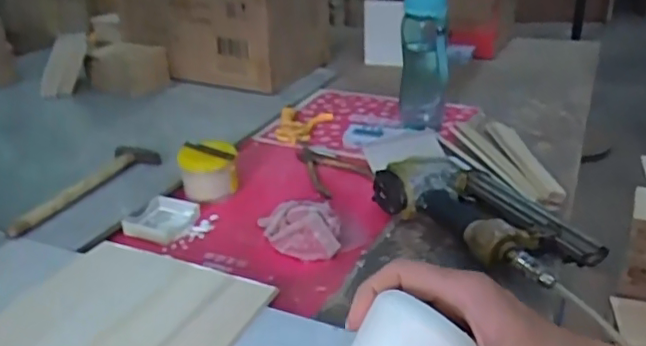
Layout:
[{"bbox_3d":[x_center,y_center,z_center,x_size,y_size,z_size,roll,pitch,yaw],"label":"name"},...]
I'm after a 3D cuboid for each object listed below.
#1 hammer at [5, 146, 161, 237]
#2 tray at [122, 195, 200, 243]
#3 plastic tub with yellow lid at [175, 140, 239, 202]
[{"bbox_3d":[-0.311,0.013,0.799,0.077,0.023,0.256,4,27,10],"label":"hammer"},{"bbox_3d":[-0.208,0.060,0.763,0.072,0.022,0.083,12,29,24],"label":"tray"},{"bbox_3d":[-0.159,0.000,0.820,0.077,0.070,0.073,-1,26,0],"label":"plastic tub with yellow lid"}]

